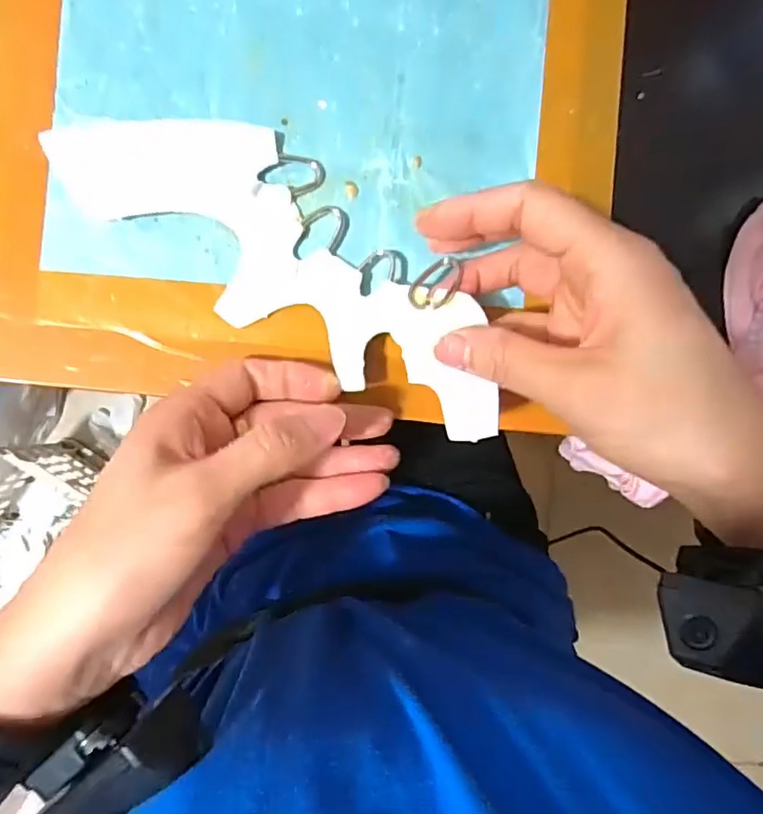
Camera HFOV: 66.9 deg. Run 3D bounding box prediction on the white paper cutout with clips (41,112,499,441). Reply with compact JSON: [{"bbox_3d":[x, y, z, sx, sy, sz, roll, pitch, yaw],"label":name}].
[{"bbox_3d":[-0.040,-0.066,0.253,0.220,0.027,0.070,36,85,6],"label":"white paper cutout with clips"}]

